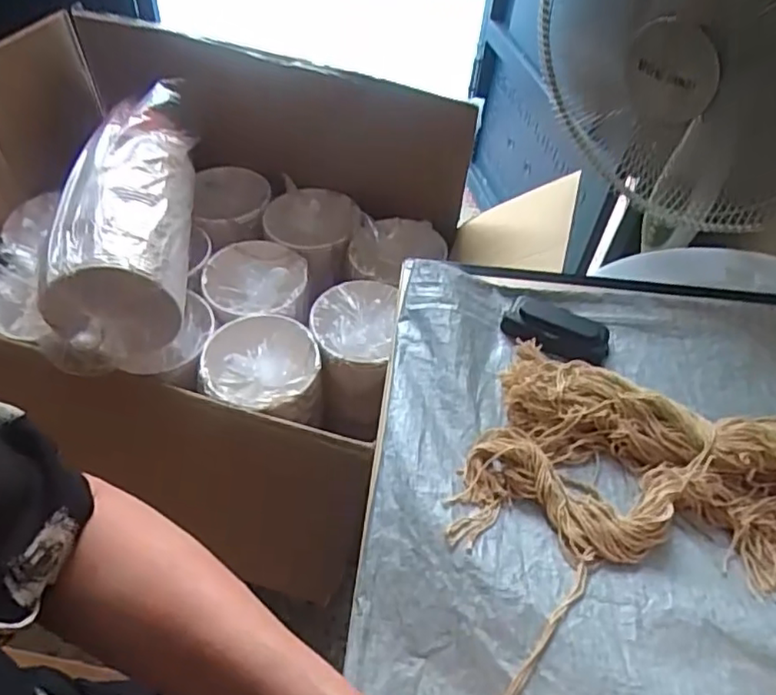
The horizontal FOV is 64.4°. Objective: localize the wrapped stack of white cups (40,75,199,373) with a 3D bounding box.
[{"bbox_3d":[-0.357,-0.179,0.863,0.171,0.157,0.421,3,64,-1],"label":"wrapped stack of white cups"}]

